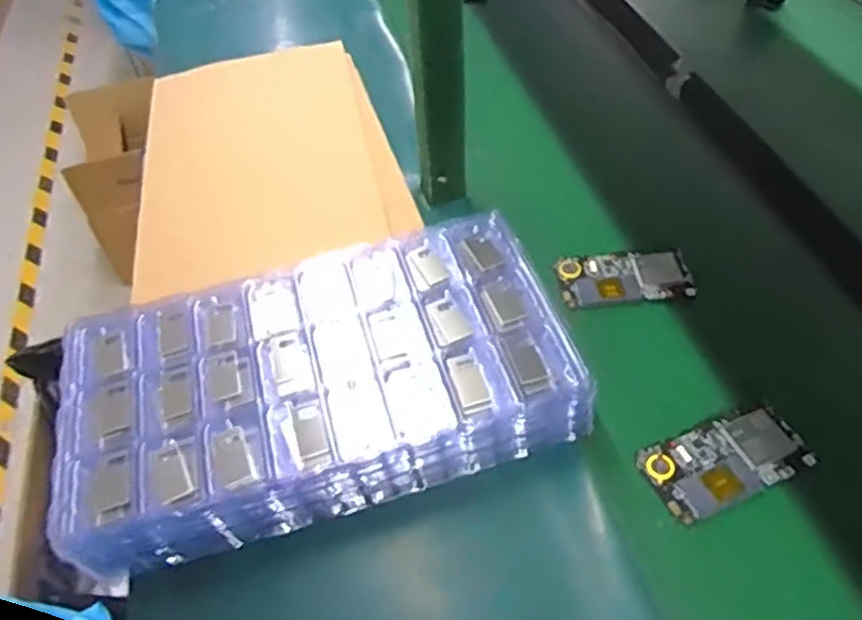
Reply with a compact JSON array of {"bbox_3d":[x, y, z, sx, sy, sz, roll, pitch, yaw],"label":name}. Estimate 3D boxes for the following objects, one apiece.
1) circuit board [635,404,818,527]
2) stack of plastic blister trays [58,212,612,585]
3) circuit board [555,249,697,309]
[{"bbox_3d":[0.226,0.115,0.534,0.121,0.008,0.063,-21,50,-12],"label":"circuit board"},{"bbox_3d":[-0.088,0.060,0.567,0.385,0.076,0.206,-16,49,-8],"label":"stack of plastic blister trays"},{"bbox_3d":[0.184,-0.031,0.660,0.120,0.009,0.064,-5,49,2],"label":"circuit board"}]

